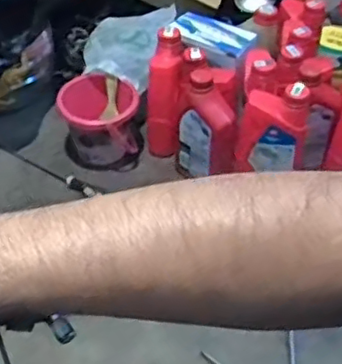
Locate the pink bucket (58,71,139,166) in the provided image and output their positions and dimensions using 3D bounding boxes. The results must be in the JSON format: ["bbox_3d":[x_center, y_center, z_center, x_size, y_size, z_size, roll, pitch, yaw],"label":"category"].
[{"bbox_3d":[-0.134,-0.101,1.231,0.149,0.160,0.154,-6,44,-5],"label":"pink bucket"}]

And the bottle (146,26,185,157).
[{"bbox_3d":[-0.009,-0.163,1.190,0.077,0.247,0.071,6,12,7],"label":"bottle"}]

